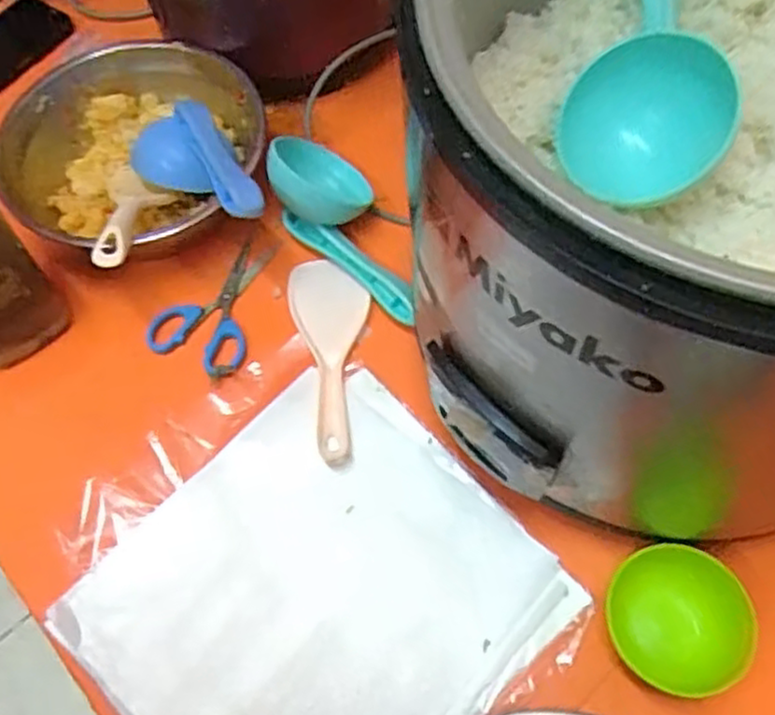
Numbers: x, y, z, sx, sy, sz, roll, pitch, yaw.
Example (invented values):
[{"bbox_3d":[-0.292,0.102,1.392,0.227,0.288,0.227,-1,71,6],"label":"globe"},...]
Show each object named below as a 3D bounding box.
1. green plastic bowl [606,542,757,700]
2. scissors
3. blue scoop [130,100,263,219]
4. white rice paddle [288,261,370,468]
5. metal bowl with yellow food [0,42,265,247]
[{"bbox_3d":[0.193,0.175,0.491,0.080,0.047,0.089,-21,64,-7],"label":"green plastic bowl"},{"bbox_3d":[-0.143,-0.050,0.649,0.088,0.010,0.130,22,67,13],"label":"scissors"},{"bbox_3d":[-0.155,-0.159,0.634,0.082,0.061,0.174,-37,51,-14],"label":"blue scoop"},{"bbox_3d":[-0.042,-0.005,0.608,0.062,0.022,0.186,-9,63,-2],"label":"white rice paddle"},{"bbox_3d":[-0.237,-0.196,0.690,0.206,0.075,0.205,-1,63,2],"label":"metal bowl with yellow food"}]

